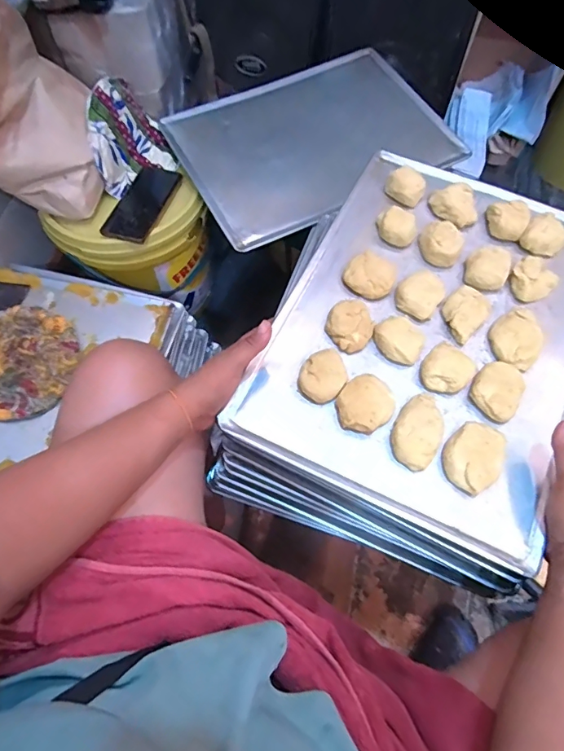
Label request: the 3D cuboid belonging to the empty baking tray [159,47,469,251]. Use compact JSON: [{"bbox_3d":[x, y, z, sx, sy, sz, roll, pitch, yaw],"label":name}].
[{"bbox_3d":[0.054,-0.414,0.788,0.441,0.028,0.307,-26,74,-9],"label":"empty baking tray"}]

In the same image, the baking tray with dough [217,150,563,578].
[{"bbox_3d":[0.178,-0.064,0.515,0.323,0.039,0.435,24,66,13],"label":"baking tray with dough"}]

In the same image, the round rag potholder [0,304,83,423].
[{"bbox_3d":[-0.408,-0.024,0.693,0.181,0.027,0.187,15,64,9],"label":"round rag potholder"}]

